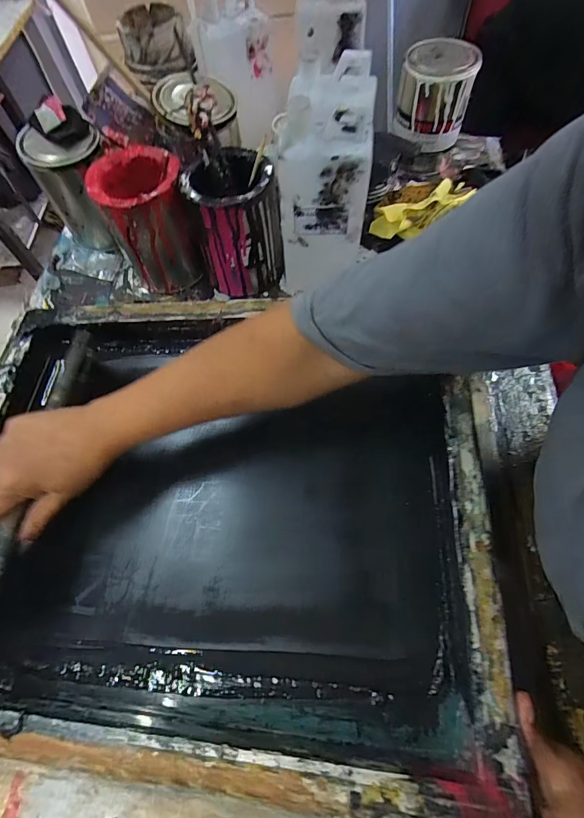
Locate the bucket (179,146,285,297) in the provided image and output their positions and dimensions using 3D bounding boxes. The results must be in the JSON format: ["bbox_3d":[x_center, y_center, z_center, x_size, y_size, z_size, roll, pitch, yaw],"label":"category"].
[{"bbox_3d":[-0.069,-0.233,0.499,0.100,0.146,0.098,-1,65,2],"label":"bucket"}]

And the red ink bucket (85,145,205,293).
[{"bbox_3d":[-0.183,-0.246,0.506,0.098,0.136,0.112,-4,65,1],"label":"red ink bucket"}]

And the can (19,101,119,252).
[{"bbox_3d":[-0.302,-0.328,0.557,0.106,0.151,0.094,-25,66,-9],"label":"can"}]

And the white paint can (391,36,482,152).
[{"bbox_3d":[0.218,-0.480,0.591,0.107,0.102,0.104,11,66,8],"label":"white paint can"}]

